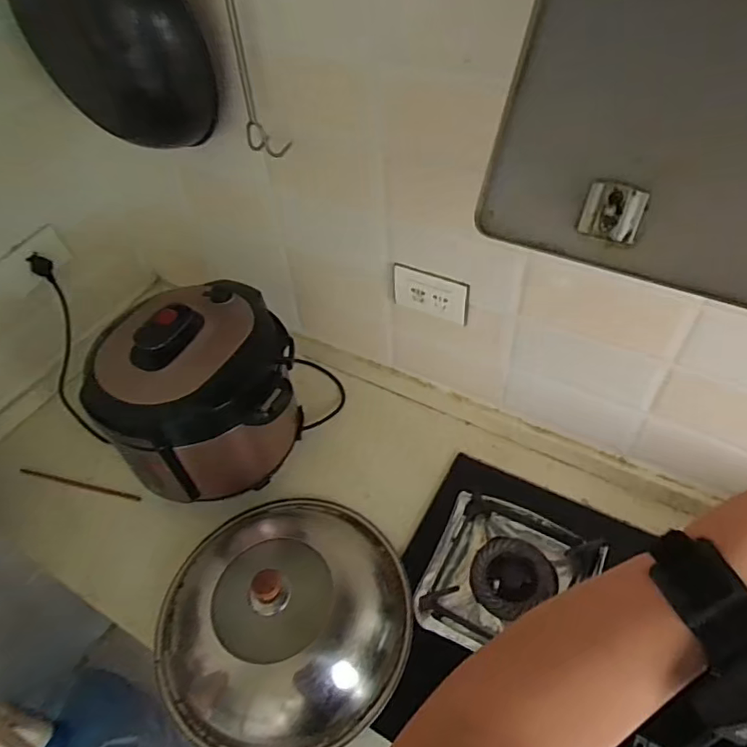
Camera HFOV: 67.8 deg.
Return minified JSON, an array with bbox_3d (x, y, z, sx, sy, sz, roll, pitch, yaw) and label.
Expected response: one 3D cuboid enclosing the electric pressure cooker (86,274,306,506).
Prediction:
[{"bbox_3d":[-0.260,0.036,0.870,0.275,0.275,0.245,-23,51,-13],"label":"electric pressure cooker"}]

